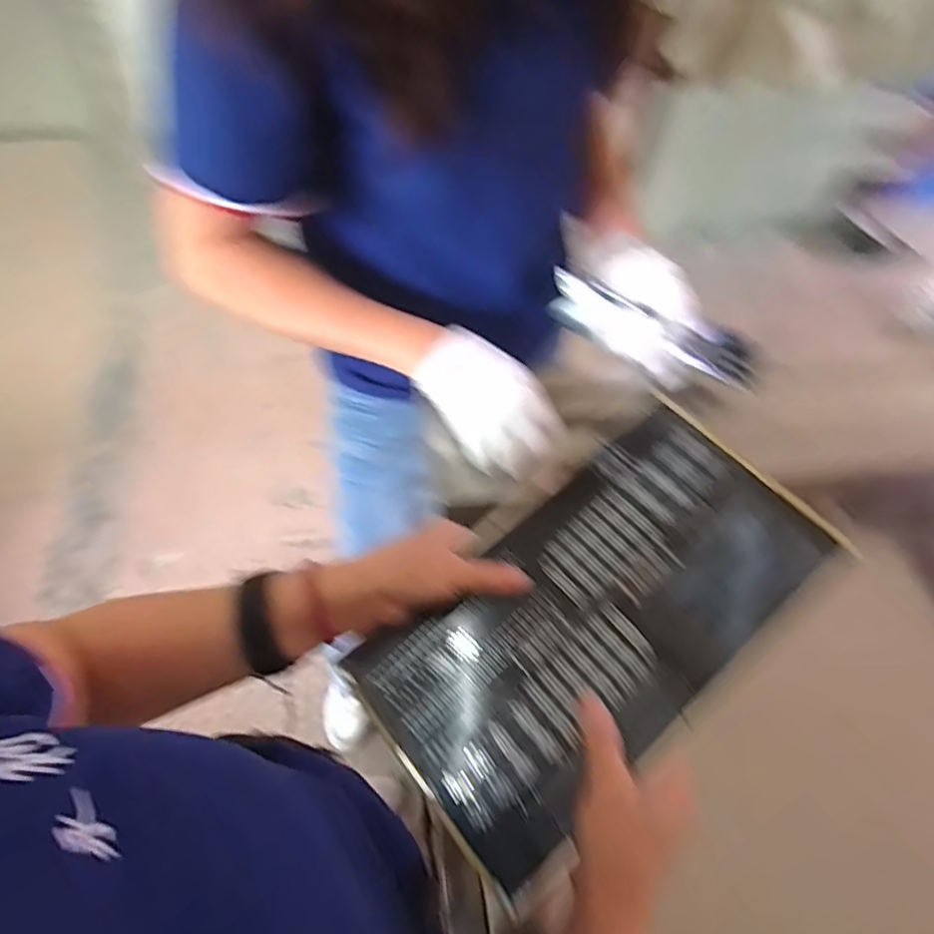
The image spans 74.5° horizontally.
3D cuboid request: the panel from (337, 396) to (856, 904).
[{"bbox_3d":[0.093,0.103,0.442,0.330,0.009,0.175,-39,63,-12],"label":"panel"}]

